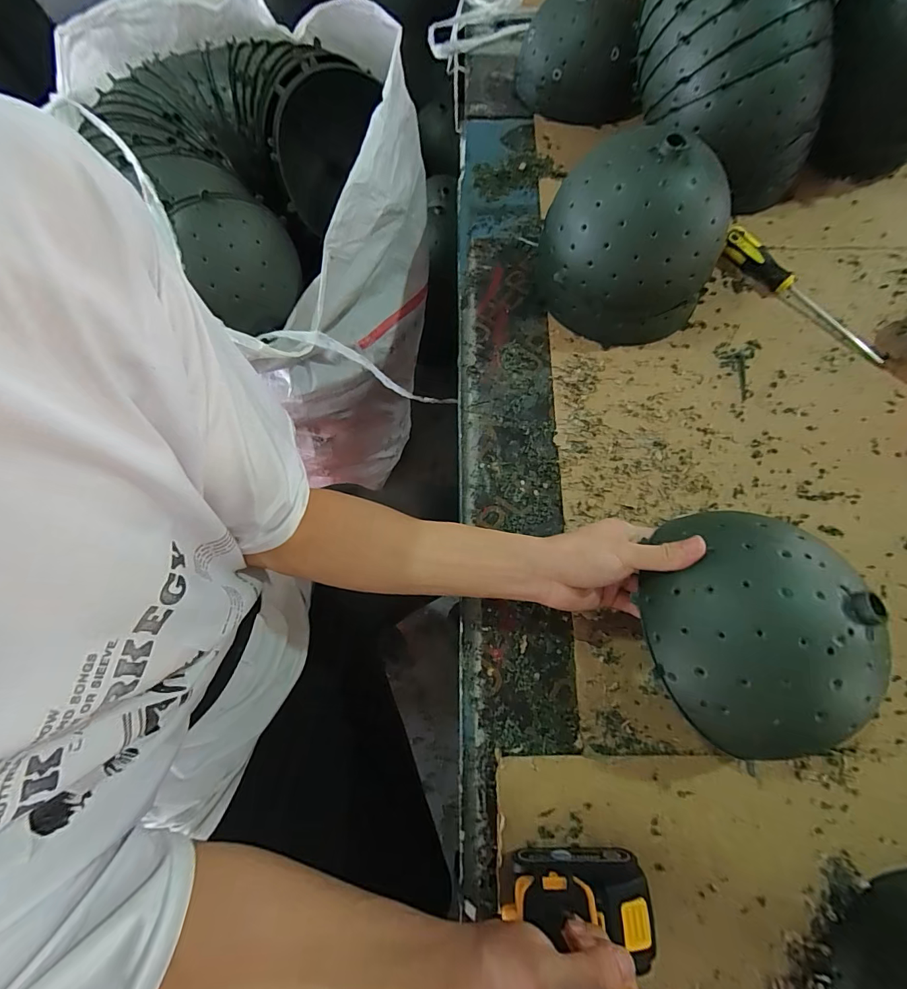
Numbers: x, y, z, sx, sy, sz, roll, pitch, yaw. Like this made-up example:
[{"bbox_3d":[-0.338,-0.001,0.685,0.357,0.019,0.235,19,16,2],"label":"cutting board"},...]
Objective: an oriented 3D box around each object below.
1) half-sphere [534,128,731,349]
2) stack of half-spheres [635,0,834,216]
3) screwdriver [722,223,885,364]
[{"bbox_3d":[0.200,-0.290,0.499,0.174,0.163,0.161,-8,71,-1],"label":"half-sphere"},{"bbox_3d":[0.364,-0.594,0.520,0.245,0.256,0.266,13,71,5],"label":"stack of half-spheres"},{"bbox_3d":[0.452,-0.261,0.548,0.243,0.040,0.025,43,78,14],"label":"screwdriver"}]

